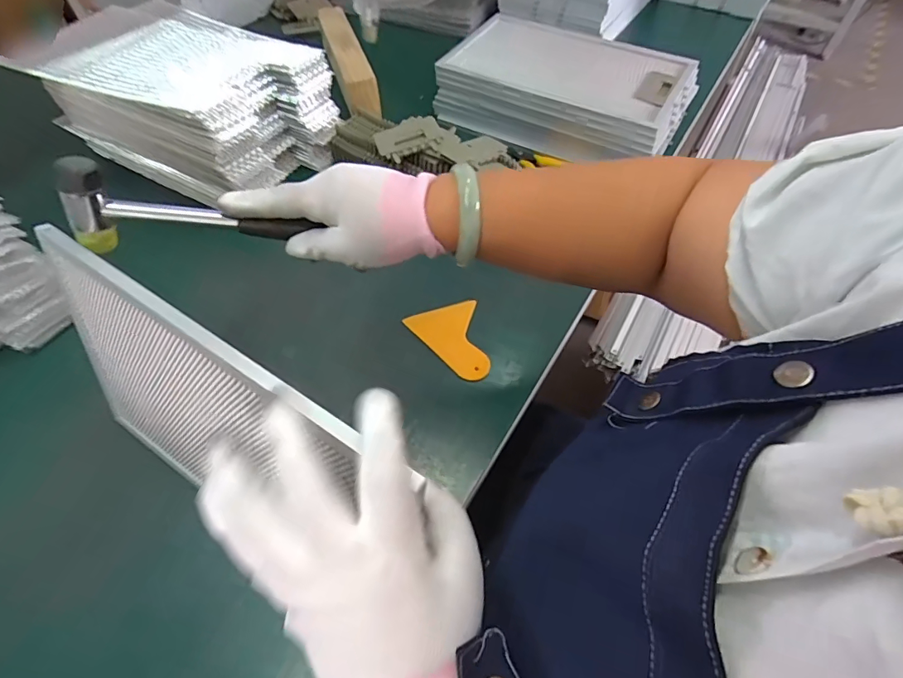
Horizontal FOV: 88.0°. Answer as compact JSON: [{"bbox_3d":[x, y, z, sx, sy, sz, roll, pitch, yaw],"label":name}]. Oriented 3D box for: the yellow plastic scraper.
[{"bbox_3d":[0.001,0.005,0.511,0.076,0.007,0.093,-14,60,-11],"label":"yellow plastic scraper"}]

